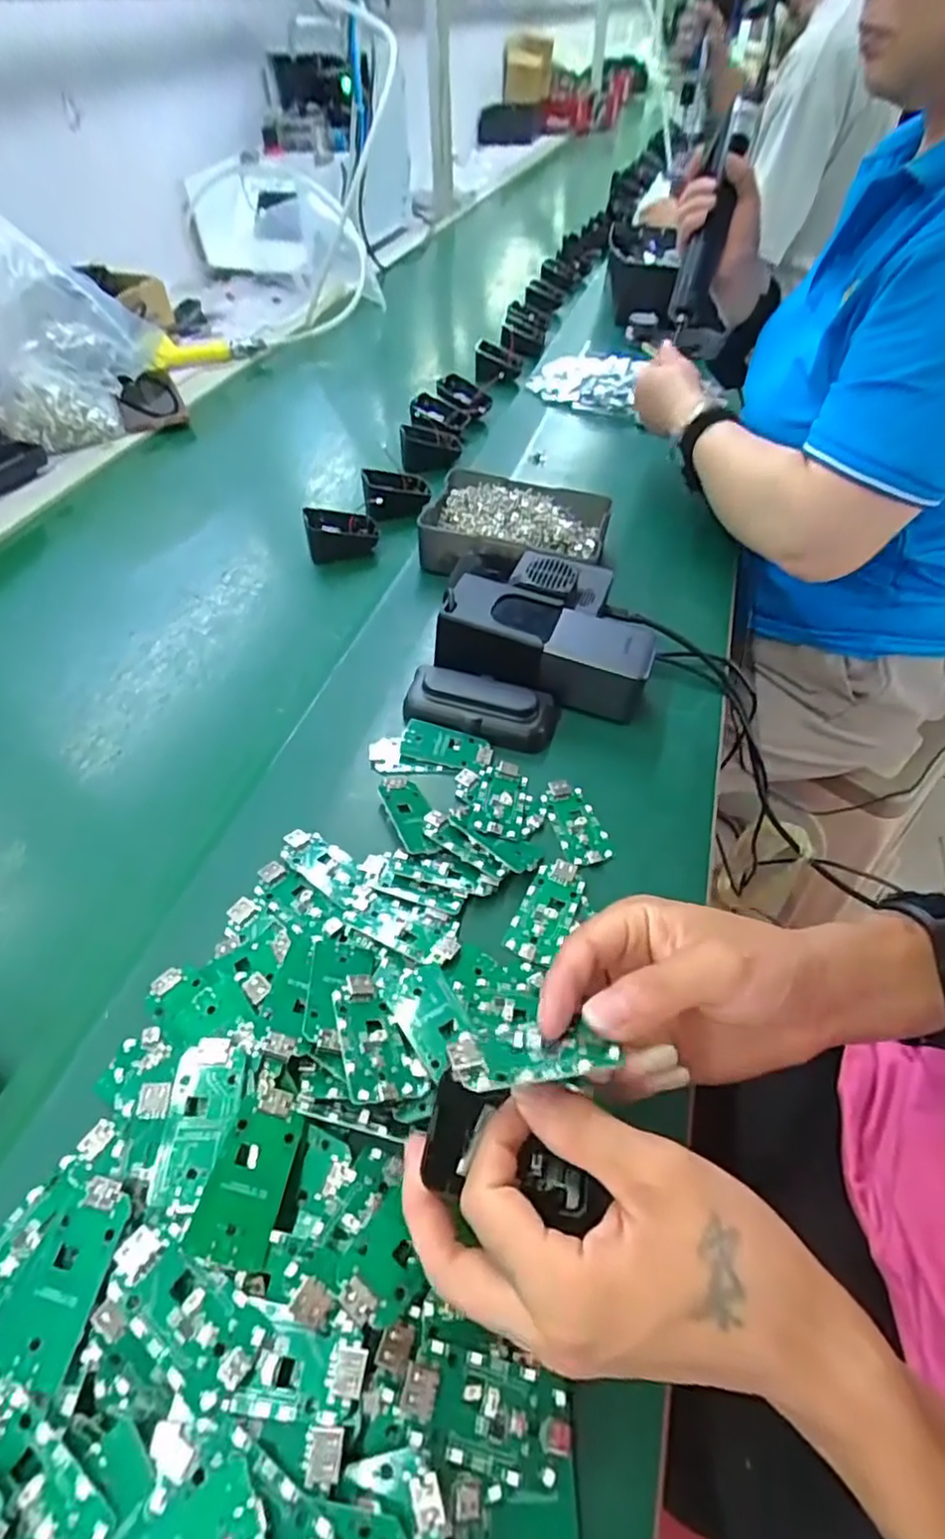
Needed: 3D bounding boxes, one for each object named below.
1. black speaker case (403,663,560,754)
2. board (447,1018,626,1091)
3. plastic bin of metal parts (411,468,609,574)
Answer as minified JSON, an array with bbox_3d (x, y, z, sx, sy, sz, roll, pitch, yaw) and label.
[{"bbox_3d":[0.006,-0.047,0.475,0.107,0.026,0.046,9,50,9],"label":"black speaker case"},{"bbox_3d":[0.023,0.104,0.245,0.063,0.005,0.029,0,19,-13],"label":"board"},{"bbox_3d":[0.041,-0.222,0.603,0.158,0.038,0.127,10,50,10],"label":"plastic bin of metal parts"}]

